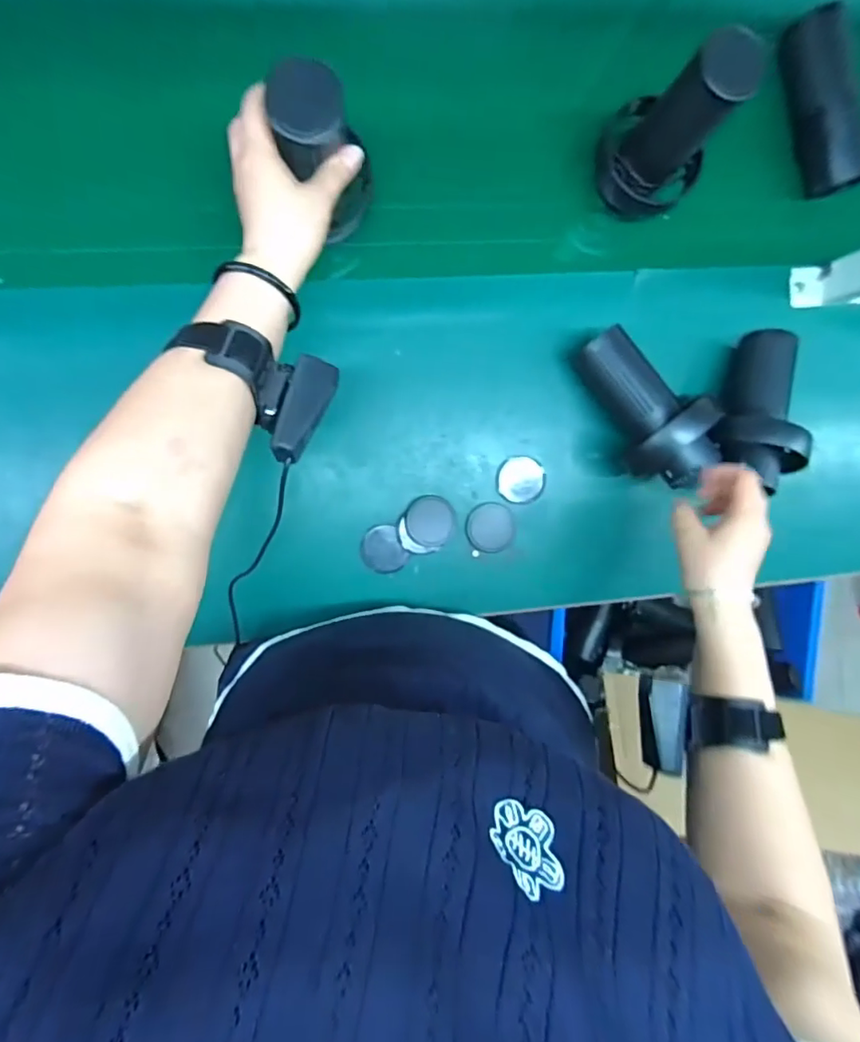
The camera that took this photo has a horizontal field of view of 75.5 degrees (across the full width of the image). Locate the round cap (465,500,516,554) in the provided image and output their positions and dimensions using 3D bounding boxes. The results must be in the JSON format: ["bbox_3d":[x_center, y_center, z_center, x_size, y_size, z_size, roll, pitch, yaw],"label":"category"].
[{"bbox_3d":[0.063,0.007,0.576,0.051,0.006,0.050,-1,95,-8],"label":"round cap"}]

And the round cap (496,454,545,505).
[{"bbox_3d":[0.095,-0.043,0.578,0.052,0.012,0.049,-1,95,-8],"label":"round cap"}]

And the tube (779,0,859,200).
[{"bbox_3d":[0.401,-0.420,0.559,0.043,0.056,0.161,-21,98,-6],"label":"tube"}]

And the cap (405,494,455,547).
[{"bbox_3d":[0.000,0.000,0.564,0.048,0.004,0.050,-1,95,-8],"label":"cap"}]

